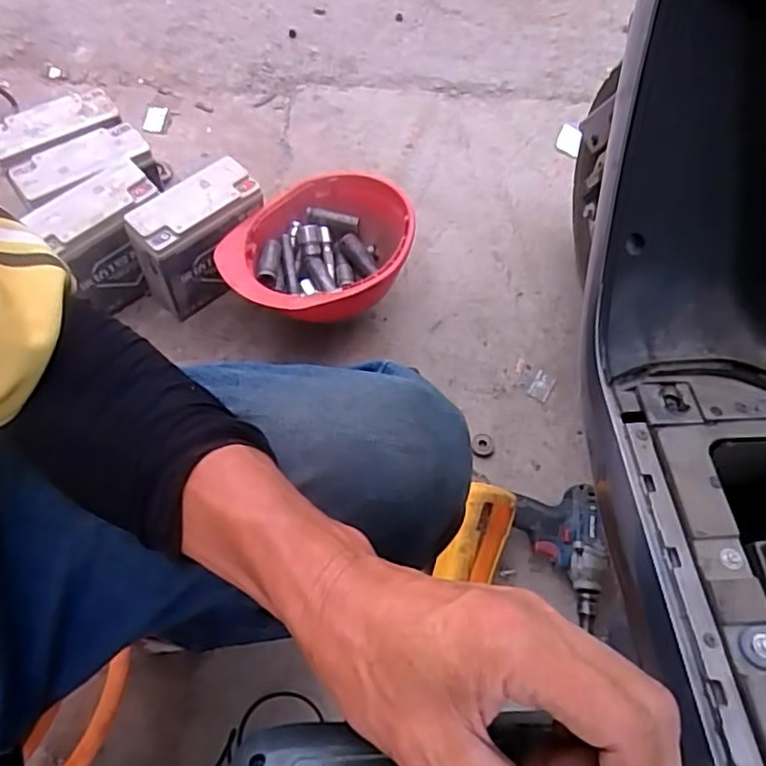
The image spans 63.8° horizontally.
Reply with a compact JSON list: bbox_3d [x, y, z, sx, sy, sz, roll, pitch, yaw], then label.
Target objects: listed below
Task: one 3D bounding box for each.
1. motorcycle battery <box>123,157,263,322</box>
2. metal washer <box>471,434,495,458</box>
[{"bbox_3d":[-0.258,-0.202,0.875,0.184,0.153,0.077,-37,71,-21],"label":"motorcycle battery"},{"bbox_3d":[0.136,0.085,0.839,0.034,0.010,0.033,8,62,0],"label":"metal washer"}]

